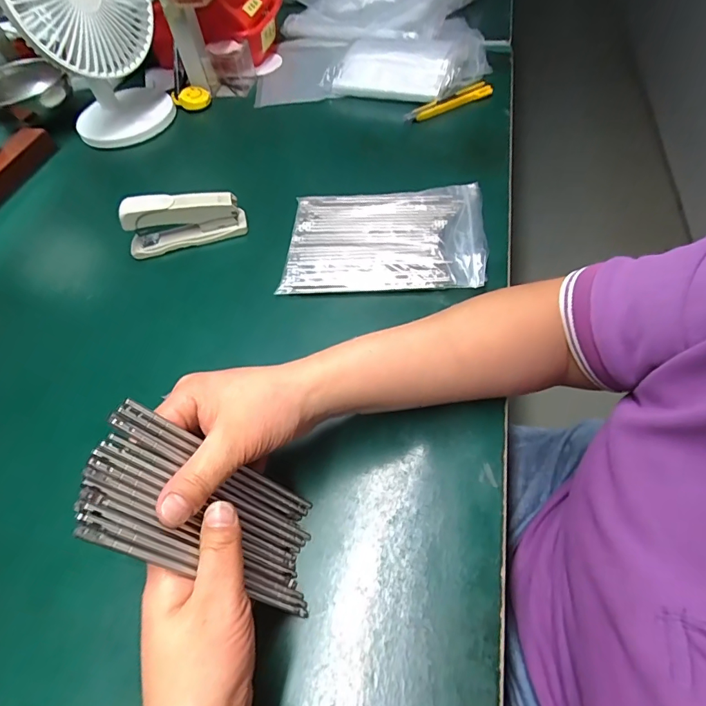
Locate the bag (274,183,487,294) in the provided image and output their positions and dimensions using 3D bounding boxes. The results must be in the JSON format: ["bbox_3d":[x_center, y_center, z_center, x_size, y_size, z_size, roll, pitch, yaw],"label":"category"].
[{"bbox_3d":[0.030,-0.116,0.434,0.187,0.022,0.129,4,56,7],"label":"bag"}]

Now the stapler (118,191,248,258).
[{"bbox_3d":[-0.177,-0.140,0.460,0.119,0.047,0.030,-16,56,-7],"label":"stapler"}]

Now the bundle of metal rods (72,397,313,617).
[{"bbox_3d":[-0.076,0.092,0.246,0.012,0.147,0.066,-21,43,27],"label":"bundle of metal rods"}]

